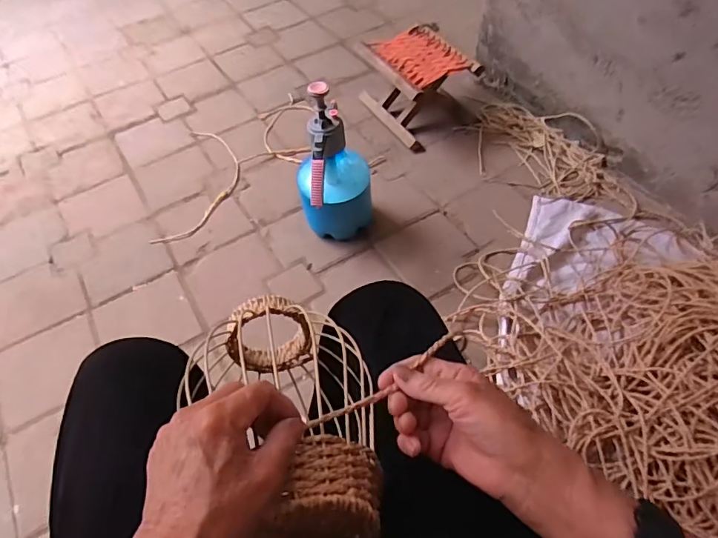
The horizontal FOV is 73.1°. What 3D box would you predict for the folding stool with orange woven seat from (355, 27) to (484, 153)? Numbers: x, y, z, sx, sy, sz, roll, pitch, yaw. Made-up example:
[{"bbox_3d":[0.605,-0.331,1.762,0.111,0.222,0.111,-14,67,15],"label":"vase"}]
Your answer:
[{"bbox_3d":[0.164,-0.514,1.356,0.227,0.185,0.285,-26,57,-17],"label":"folding stool with orange woven seat"}]

